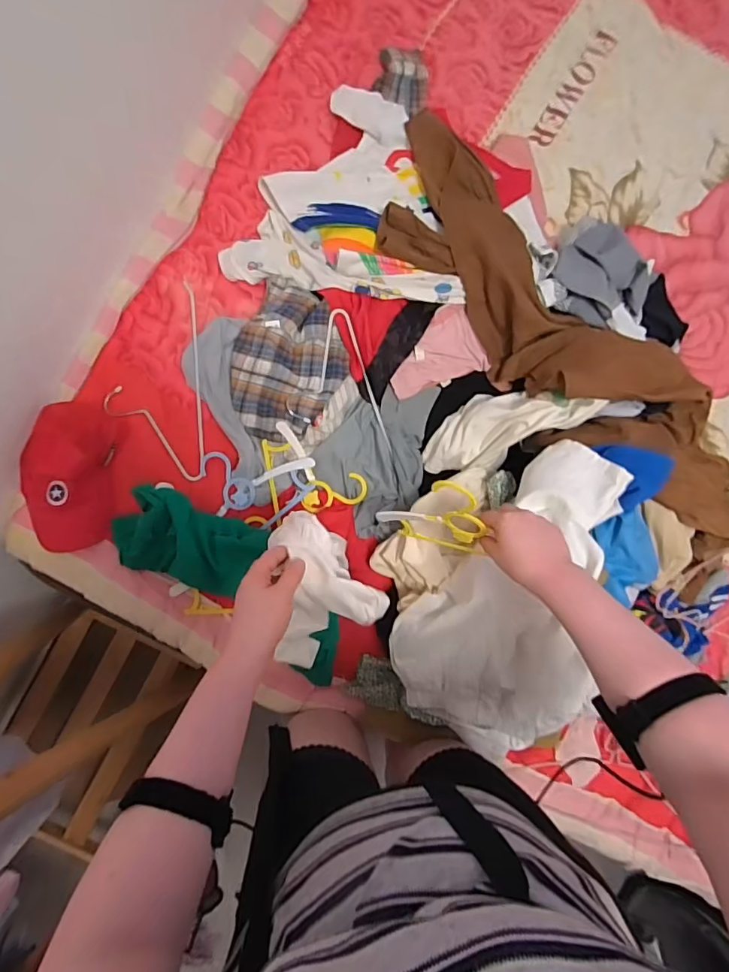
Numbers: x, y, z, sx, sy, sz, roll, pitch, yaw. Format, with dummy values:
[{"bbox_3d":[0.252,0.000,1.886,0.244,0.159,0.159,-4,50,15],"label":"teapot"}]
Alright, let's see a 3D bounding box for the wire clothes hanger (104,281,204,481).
[{"bbox_3d":[-0.371,-0.183,0.877,0.160,0.019,0.348,-2,87,-3],"label":"wire clothes hanger"}]

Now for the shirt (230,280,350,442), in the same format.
[{"bbox_3d":[-0.135,-0.213,0.867,0.196,0.052,0.260,29,85,-2],"label":"shirt"}]

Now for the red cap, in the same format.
[{"bbox_3d":[-0.495,-0.017,0.831,0.149,0.084,0.250,6,86,-4],"label":"red cap"}]

